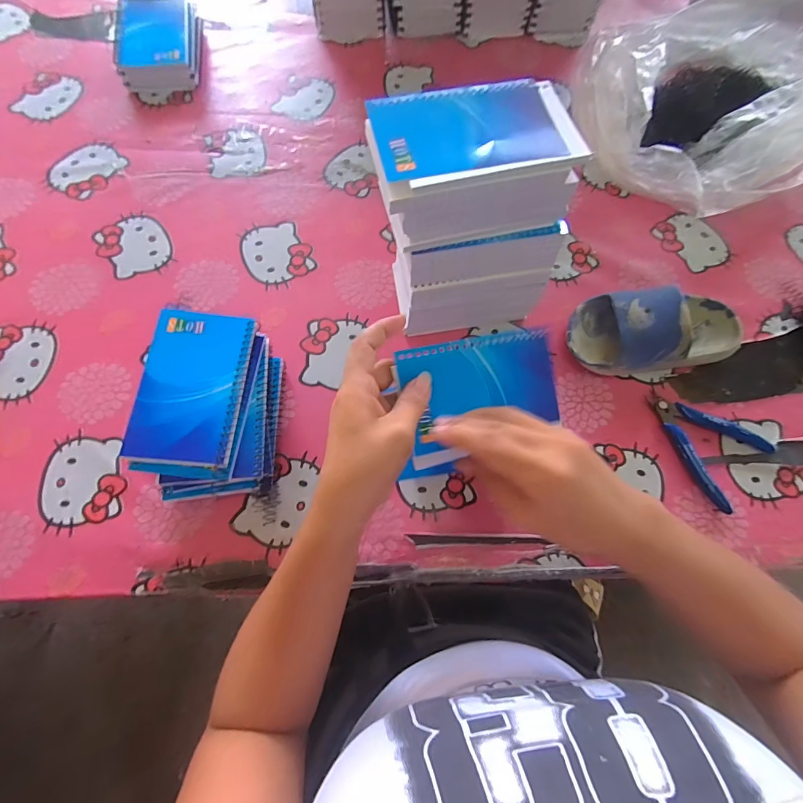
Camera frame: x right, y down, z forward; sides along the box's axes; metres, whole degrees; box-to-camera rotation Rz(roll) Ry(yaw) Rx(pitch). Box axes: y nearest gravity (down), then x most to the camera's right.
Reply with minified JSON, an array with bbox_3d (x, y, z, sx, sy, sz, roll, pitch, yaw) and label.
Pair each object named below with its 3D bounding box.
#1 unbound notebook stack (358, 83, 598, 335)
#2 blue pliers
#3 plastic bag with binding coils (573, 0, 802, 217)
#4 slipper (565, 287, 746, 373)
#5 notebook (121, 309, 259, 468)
[{"bbox_3d":[0.054,-0.154,0.363,0.149,0.172,0.113,-9,72,-5],"label":"unbound notebook stack"},{"bbox_3d":[0.287,0.036,0.389,0.111,0.013,0.087,42,75,11],"label":"blue pliers"},{"bbox_3d":[0.355,-0.356,0.463,0.272,0.127,0.266,-25,74,-10],"label":"plastic bag with binding coils"},{"bbox_3d":[0.258,-0.074,0.400,0.172,0.061,0.077,-4,72,-4],"label":"slipper"},{"bbox_3d":[-0.172,-0.014,0.334,0.088,0.012,0.137,5,71,-1],"label":"notebook"}]

